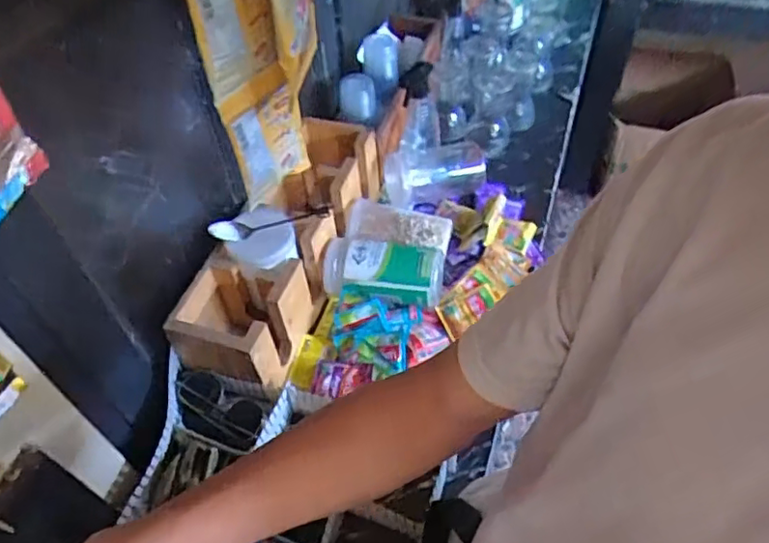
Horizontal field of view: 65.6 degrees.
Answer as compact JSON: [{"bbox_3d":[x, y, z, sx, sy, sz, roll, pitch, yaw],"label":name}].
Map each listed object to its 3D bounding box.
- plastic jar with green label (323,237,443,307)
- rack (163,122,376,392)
[{"bbox_3d":[-0.004,0.004,0.907,0.179,0.083,0.087,9,52,10],"label":"plastic jar with green label"},{"bbox_3d":[-0.154,-0.048,0.948,0.159,0.151,0.489,14,53,14],"label":"rack"}]

